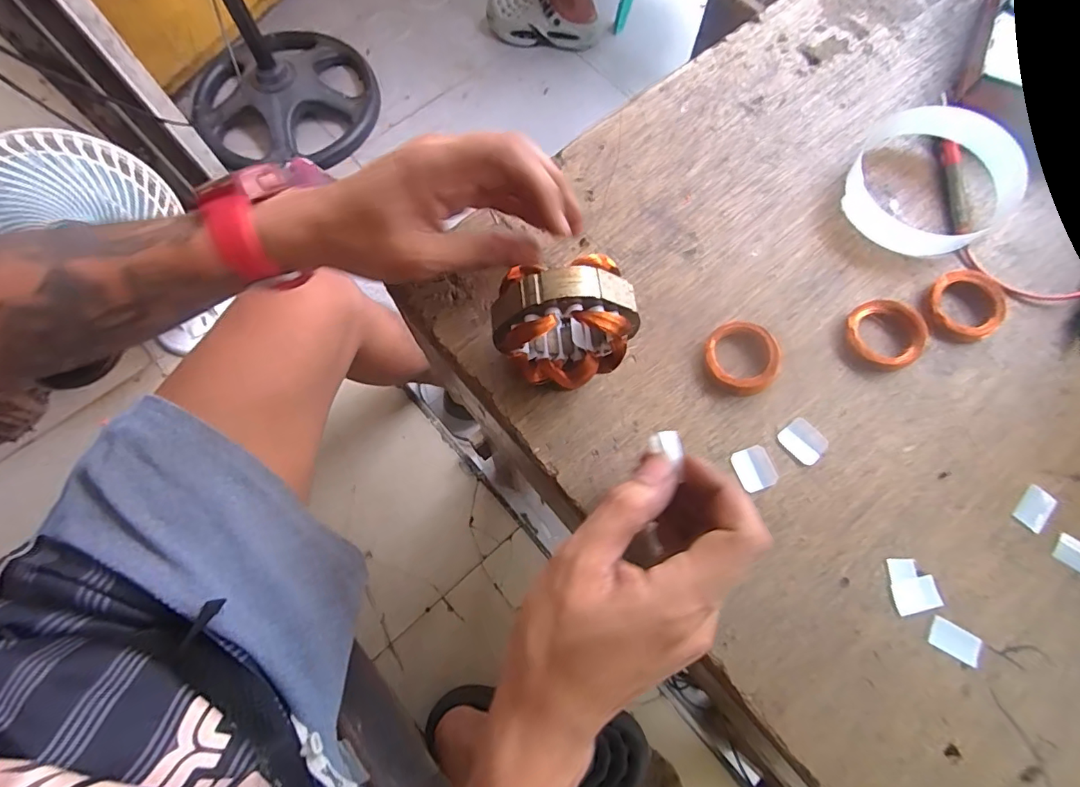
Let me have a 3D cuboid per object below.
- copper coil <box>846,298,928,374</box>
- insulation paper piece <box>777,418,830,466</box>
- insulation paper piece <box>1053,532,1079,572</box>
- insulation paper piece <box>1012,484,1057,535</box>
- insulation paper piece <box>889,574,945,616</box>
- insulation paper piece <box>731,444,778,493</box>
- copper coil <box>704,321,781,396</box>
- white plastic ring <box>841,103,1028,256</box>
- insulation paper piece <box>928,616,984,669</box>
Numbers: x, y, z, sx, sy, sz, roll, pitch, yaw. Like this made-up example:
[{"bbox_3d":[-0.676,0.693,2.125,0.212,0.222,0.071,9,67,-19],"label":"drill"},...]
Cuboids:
[{"bbox_3d":[0.214,-0.037,0.310,0.039,0.016,0.044,-31,75,-9],"label":"copper coil"},{"bbox_3d":[0.156,0.028,0.295,0.022,0.004,0.025,-39,77,-11],"label":"insulation paper piece"},{"bbox_3d":[0.297,0.090,0.276,0.025,0.004,0.016,34,76,10],"label":"insulation paper piece"},{"bbox_3d":[0.278,0.064,0.281,0.015,0.004,0.024,42,77,12],"label":"insulation paper piece"},{"bbox_3d":[0.203,0.108,0.269,0.024,0.004,0.017,-11,73,-3],"label":"insulation paper piece"},{"bbox_3d":[0.125,0.043,0.291,0.023,0.004,0.024,-21,74,-6],"label":"insulation paper piece"},{"bbox_3d":[0.124,-0.022,0.307,0.045,0.014,0.041,0,73,0],"label":"copper coil"},{"bbox_3d":[0.260,-0.144,0.333,0.089,0.033,0.109,30,75,9],"label":"white plastic ring"},{"bbox_3d":[0.218,0.131,0.264,0.025,0.004,0.016,30,73,11],"label":"insulation paper piece"}]

